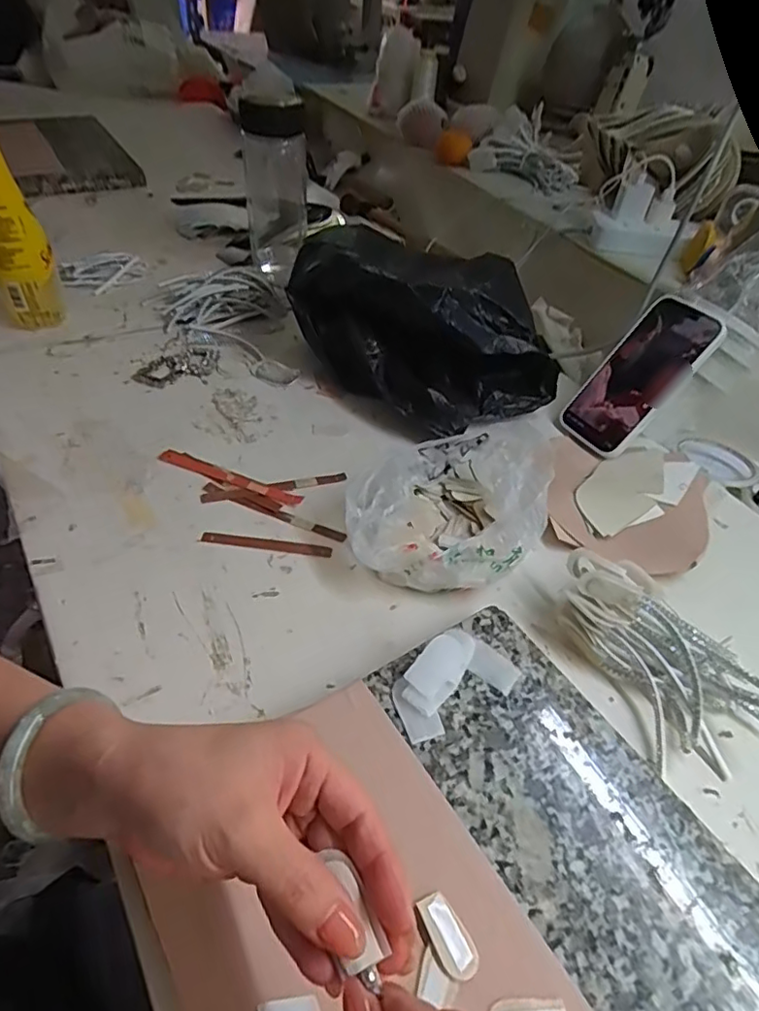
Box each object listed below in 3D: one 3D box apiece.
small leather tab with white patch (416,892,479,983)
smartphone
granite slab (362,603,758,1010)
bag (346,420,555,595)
[{"bbox_3d":[0.034,0.213,0.291,0.019,0.004,0.036,-16,49,-21],"label":"small leather tab with white patch"},{"bbox_3d":[0.267,-0.134,0.605,0.016,0.170,0.085,22,22,-47],"label":"smartphone"},{"bbox_3d":[0.143,0.221,0.317,0.152,0.027,0.366,-22,52,-26],"label":"granite slab"},{"bbox_3d":[0.059,-0.003,0.500,0.165,0.069,0.150,3,45,-4],"label":"bag"}]

